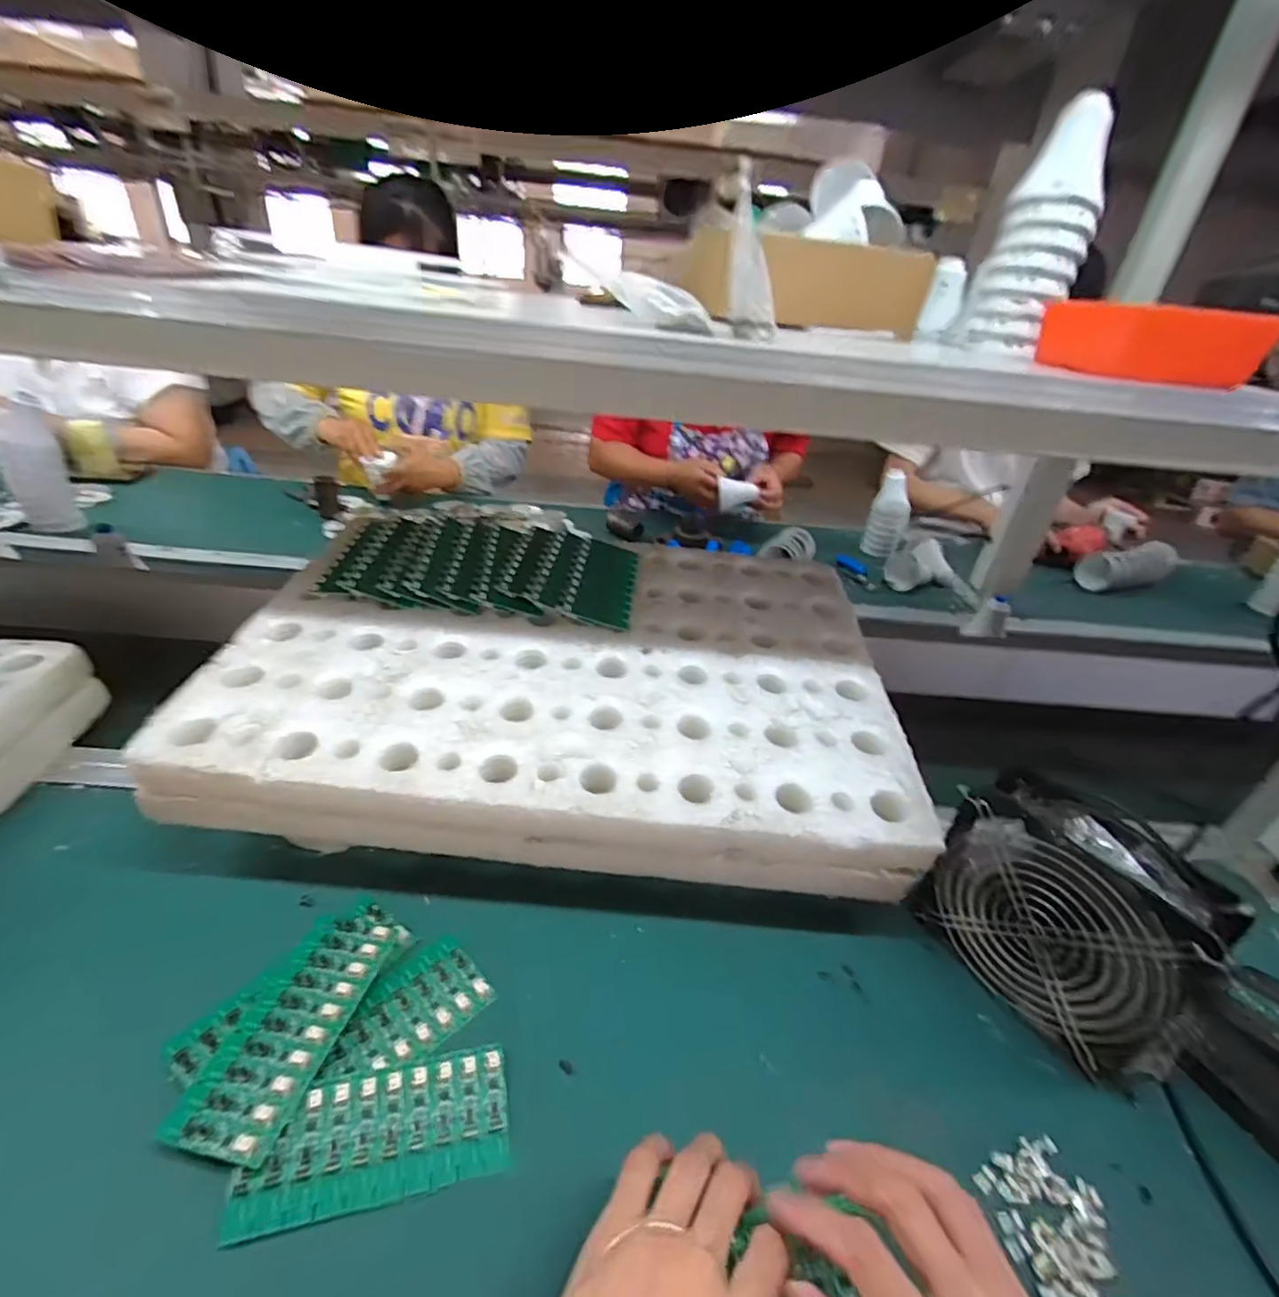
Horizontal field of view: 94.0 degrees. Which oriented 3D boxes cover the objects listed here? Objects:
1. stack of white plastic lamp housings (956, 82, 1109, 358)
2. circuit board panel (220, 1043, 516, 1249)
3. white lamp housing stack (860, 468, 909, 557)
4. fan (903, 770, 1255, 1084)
[{"bbox_3d":[0.327,-0.334,0.486,0.071,0.164,0.070,18,34,19],"label":"stack of white plastic lamp housings"},{"bbox_3d":[-0.143,0.268,0.329,0.136,0.006,0.061,-3,42,-20],"label":"circuit board panel"},{"bbox_3d":[0.474,-0.254,1.138,0.066,0.160,0.070,12,7,7],"label":"white lamp housing stack"},{"bbox_3d":[0.289,0.186,0.410,0.058,0.156,0.160,-14,37,-29],"label":"fan"}]

